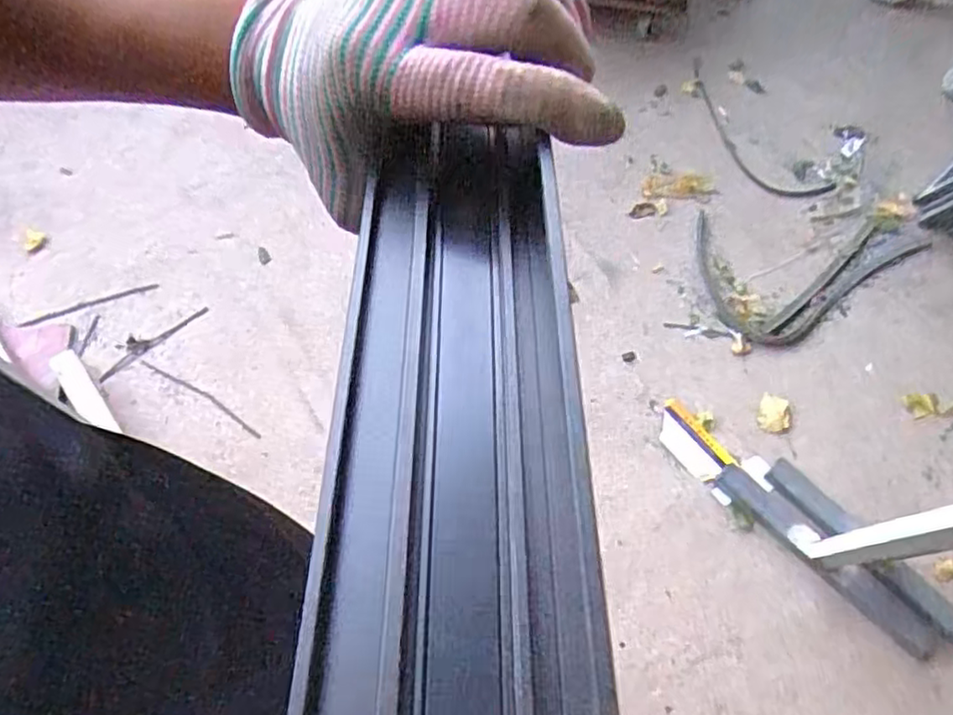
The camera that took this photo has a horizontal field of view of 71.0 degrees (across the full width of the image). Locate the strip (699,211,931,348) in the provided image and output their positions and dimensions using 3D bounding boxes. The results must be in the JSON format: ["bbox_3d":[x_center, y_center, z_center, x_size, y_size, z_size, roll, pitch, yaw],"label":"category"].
[{"bbox_3d":[0.880,-0.202,1.726,0.595,0.045,0.406,5,66,1],"label":"strip"}]

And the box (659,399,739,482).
[{"bbox_3d":[0.490,0.192,1.535,0.097,0.021,0.193,-35,71,-16],"label":"box"}]

